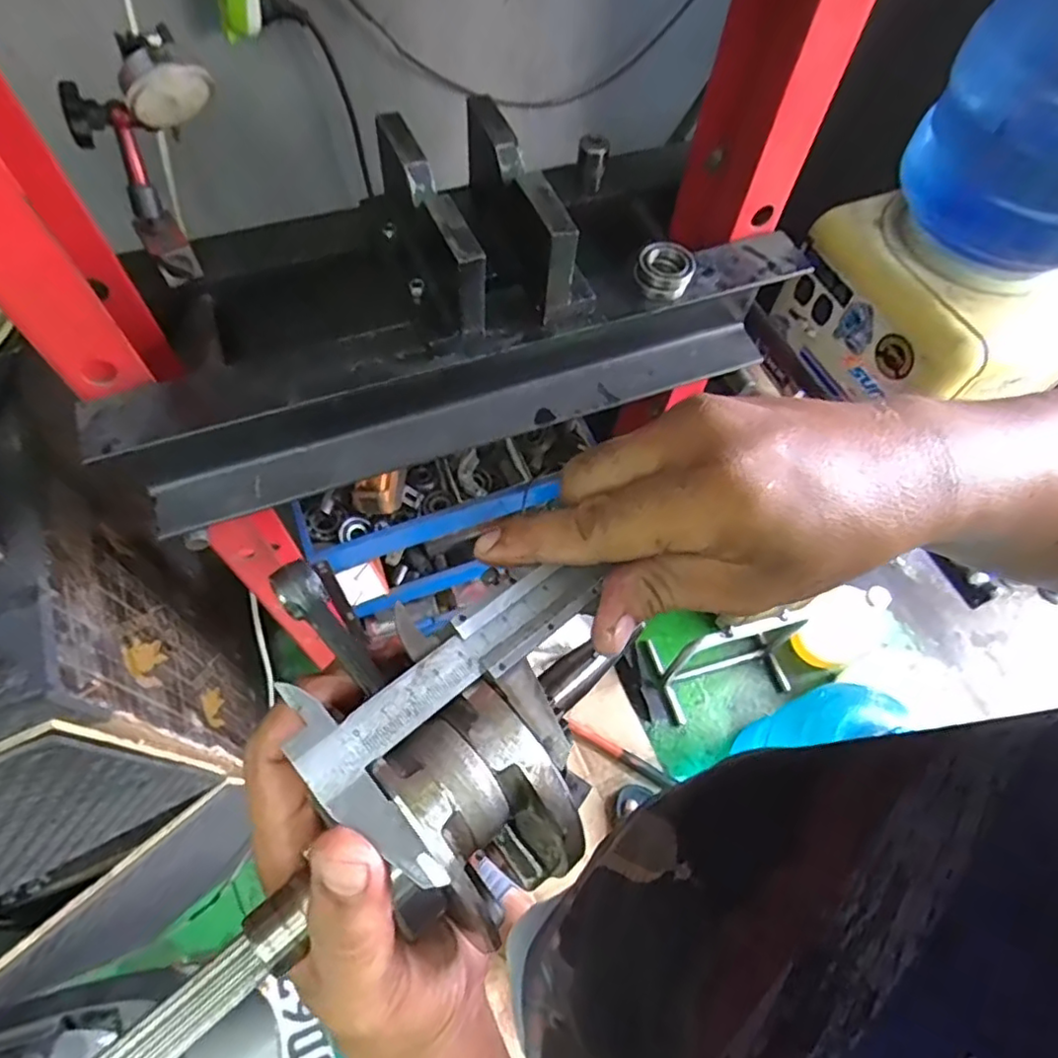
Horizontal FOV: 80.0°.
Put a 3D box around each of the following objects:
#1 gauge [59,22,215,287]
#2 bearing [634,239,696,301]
[{"bbox_3d":[-0.258,-0.256,0.417,0.102,0.179,0.051,28,60,-23],"label":"gauge"},{"bbox_3d":[0.112,-0.213,0.522,0.046,0.028,0.039,16,62,5],"label":"bearing"}]

